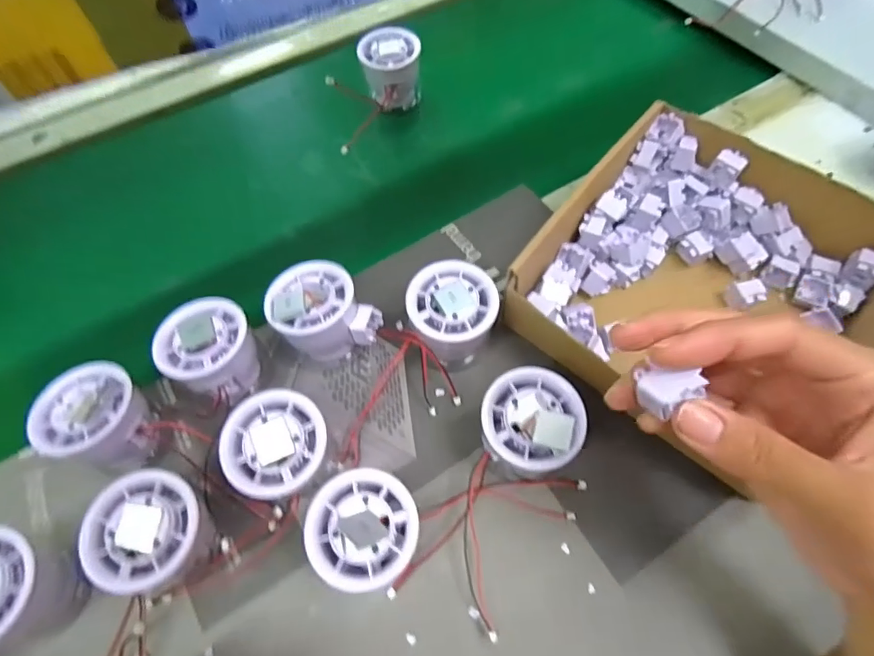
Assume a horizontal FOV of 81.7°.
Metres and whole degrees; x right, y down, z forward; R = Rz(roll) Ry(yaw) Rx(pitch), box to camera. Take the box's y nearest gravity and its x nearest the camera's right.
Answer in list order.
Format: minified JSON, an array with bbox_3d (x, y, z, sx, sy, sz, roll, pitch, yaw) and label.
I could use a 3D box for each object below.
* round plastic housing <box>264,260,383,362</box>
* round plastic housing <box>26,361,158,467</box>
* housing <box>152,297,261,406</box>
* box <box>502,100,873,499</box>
[{"bbox_3d":[-0.078,-0.008,0.346,0.060,0.058,0.068,-31,64,-14],"label":"round plastic housing"},{"bbox_3d":[-0.206,0.058,0.318,0.055,0.057,0.056,-1,61,2],"label":"round plastic housing"},{"bbox_3d":[-0.148,0.017,0.339,0.054,0.055,0.058,-1,61,2],"label":"housing"},{"bbox_3d":[0.183,-0.034,0.339,0.203,0.058,0.201,33,67,17],"label":"box"}]

